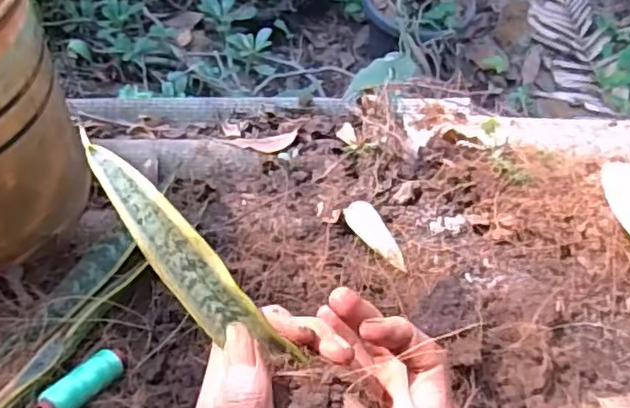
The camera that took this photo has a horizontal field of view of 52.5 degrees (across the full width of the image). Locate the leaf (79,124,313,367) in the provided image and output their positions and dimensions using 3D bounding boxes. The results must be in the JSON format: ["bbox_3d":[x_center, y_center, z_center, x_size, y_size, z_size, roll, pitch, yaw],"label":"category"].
[{"bbox_3d":[-0.058,0.023,0.275,0.023,0.013,0.128,-41,89,-25],"label":"leaf"}]

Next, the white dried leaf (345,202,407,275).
[{"bbox_3d":[0.044,0.023,0.465,0.021,0.009,0.065,-26,61,-18],"label":"white dried leaf"}]

